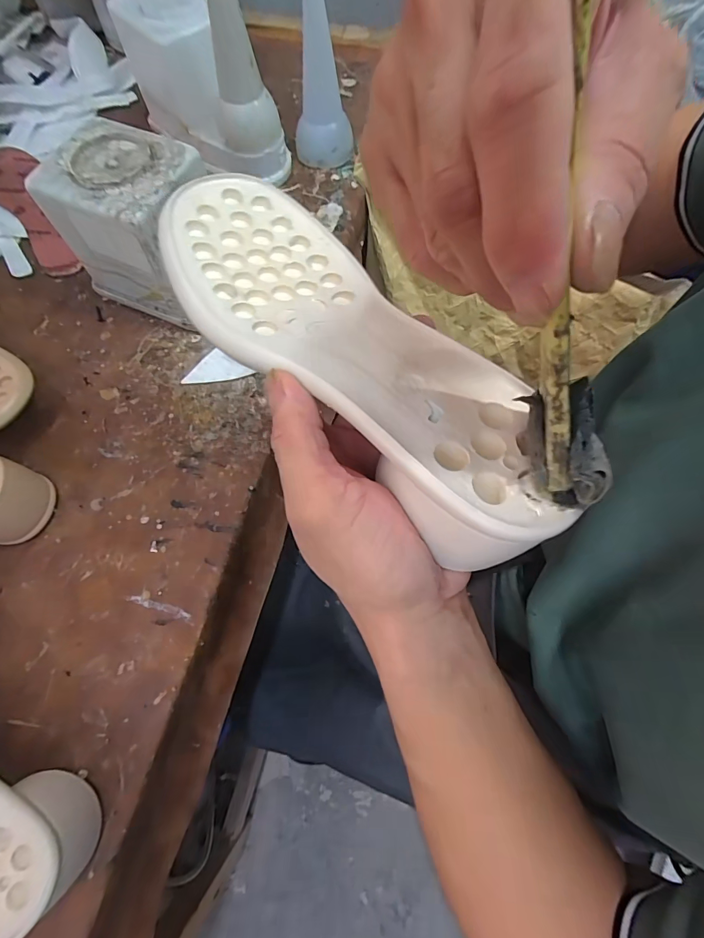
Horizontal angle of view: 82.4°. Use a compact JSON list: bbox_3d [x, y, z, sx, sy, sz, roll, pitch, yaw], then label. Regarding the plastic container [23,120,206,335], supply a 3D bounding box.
[{"bbox_3d":[-0.196,-0.226,0.380,0.116,0.119,0.098,23,70,6],"label":"plastic container"}]

